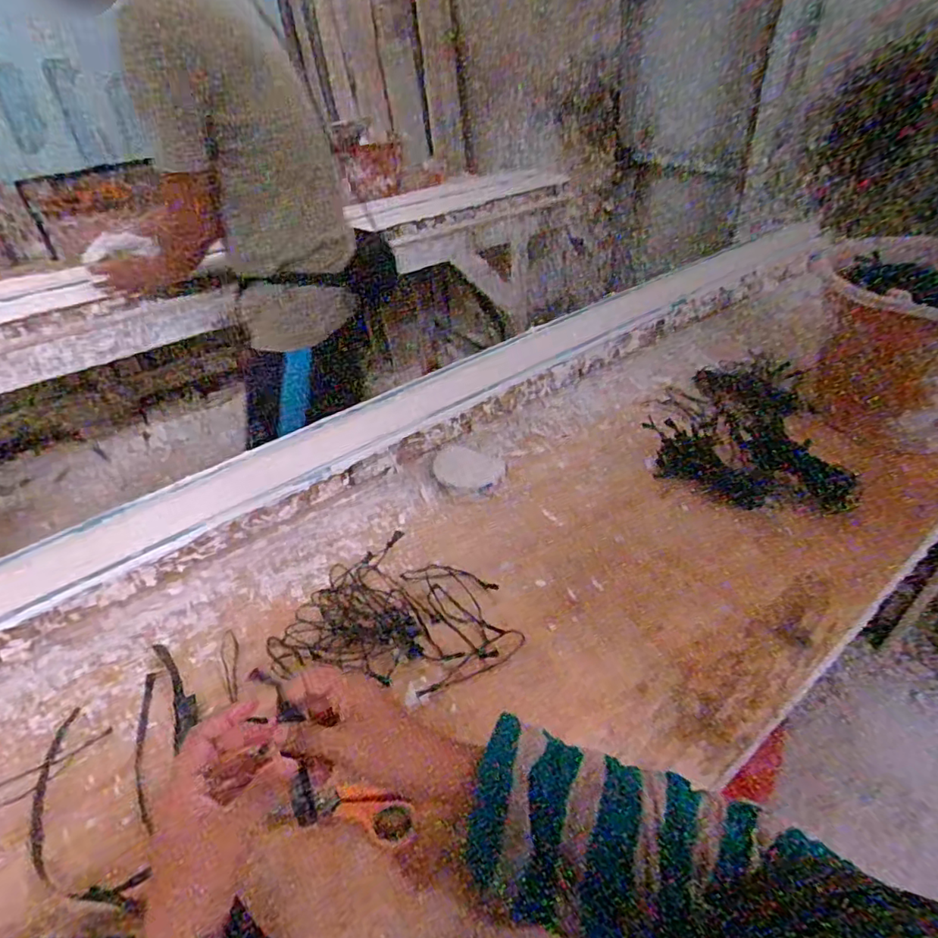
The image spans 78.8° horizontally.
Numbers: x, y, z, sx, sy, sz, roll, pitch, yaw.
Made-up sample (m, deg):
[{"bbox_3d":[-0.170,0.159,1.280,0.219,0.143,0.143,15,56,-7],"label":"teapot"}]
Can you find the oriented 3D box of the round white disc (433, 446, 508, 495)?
[{"bbox_3d":[0.000,-0.002,0.733,0.086,0.015,0.086,-2,39,2],"label":"round white disc"}]

